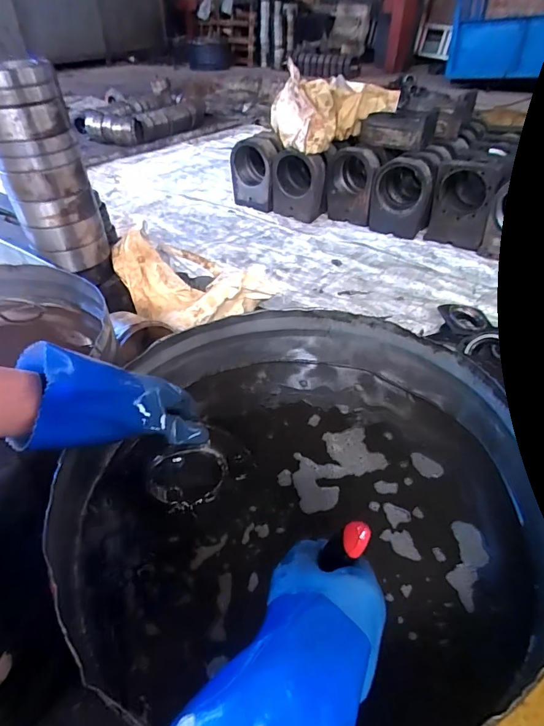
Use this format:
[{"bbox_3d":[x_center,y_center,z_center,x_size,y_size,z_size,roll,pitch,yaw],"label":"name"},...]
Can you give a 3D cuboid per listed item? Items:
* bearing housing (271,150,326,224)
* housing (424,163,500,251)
[{"bbox_3d":[0.099,-0.679,1.682,0.185,0.241,0.091,25,46,27],"label":"bearing housing"},{"bbox_3d":[0.679,-0.581,1.559,0.193,0.252,0.237,17,43,19],"label":"housing"}]

